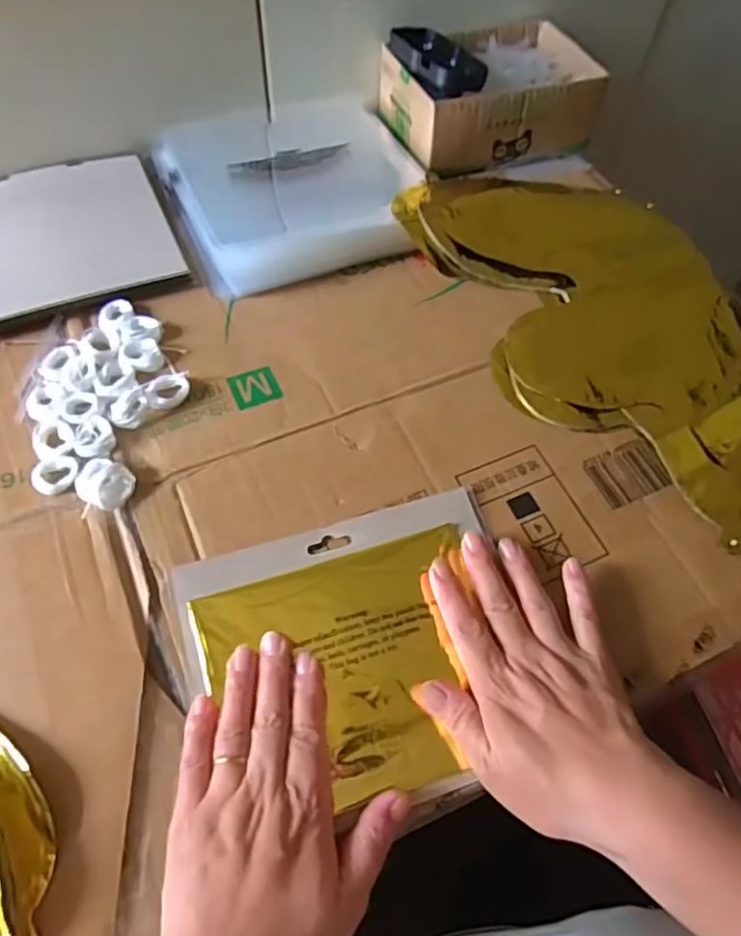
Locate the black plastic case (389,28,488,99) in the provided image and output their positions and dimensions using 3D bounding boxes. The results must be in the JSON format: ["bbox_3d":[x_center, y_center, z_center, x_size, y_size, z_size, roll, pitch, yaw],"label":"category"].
[{"bbox_3d":[0.060,-0.369,0.568,0.056,0.022,0.104,-23,62,-16],"label":"black plastic case"}]

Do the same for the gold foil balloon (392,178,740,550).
[{"bbox_3d":[0.201,-0.102,0.483,0.216,0.023,0.445,-19,61,-14],"label":"gold foil balloon"}]

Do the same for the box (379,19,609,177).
[{"bbox_3d":[0.118,-0.374,0.627,0.196,0.062,0.148,-22,62,-16],"label":"box"}]

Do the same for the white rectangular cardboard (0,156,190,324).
[{"bbox_3d":[-0.274,-0.196,0.534,0.193,0.025,0.179,-21,61,-15],"label":"white rectangular cardboard"}]

